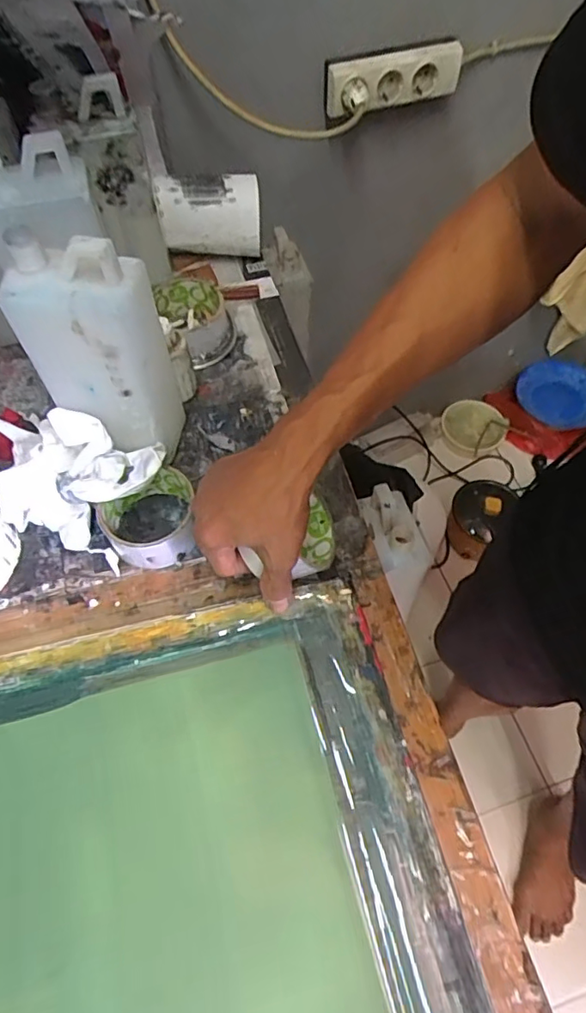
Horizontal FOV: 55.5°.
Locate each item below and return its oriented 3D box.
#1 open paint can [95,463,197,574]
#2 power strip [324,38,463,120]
[{"bbox_3d":[-0.128,0.011,0.495,0.076,0.046,0.080,-8,61,-4],"label":"open paint can"},{"bbox_3d":[0.143,-0.607,0.789,0.201,0.068,0.056,-20,61,-12],"label":"power strip"}]

